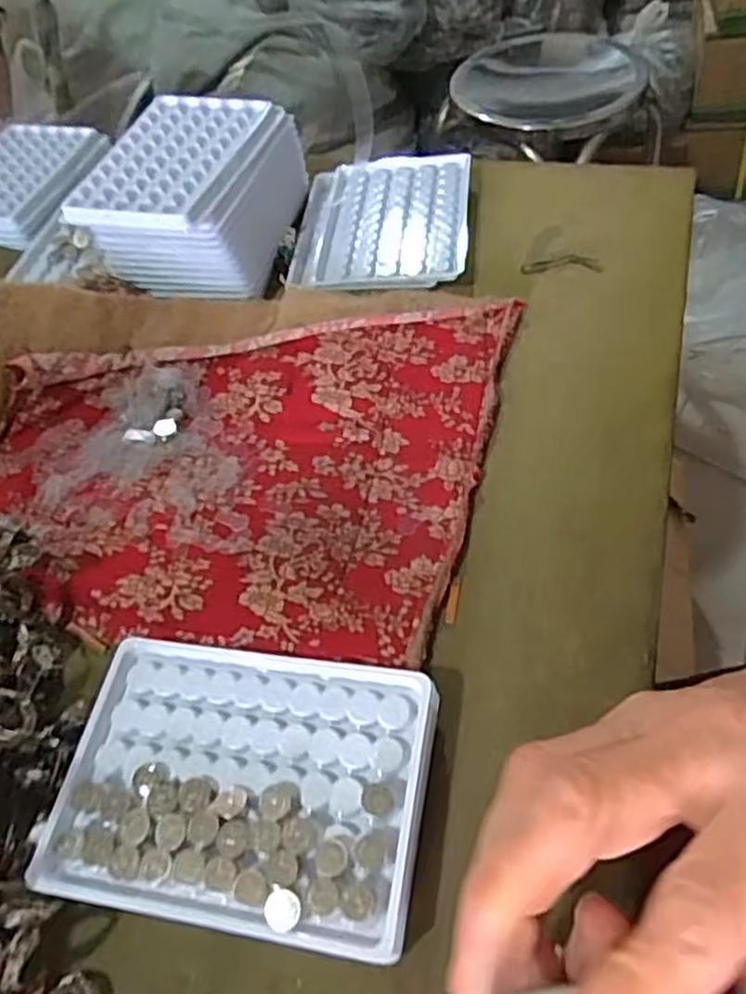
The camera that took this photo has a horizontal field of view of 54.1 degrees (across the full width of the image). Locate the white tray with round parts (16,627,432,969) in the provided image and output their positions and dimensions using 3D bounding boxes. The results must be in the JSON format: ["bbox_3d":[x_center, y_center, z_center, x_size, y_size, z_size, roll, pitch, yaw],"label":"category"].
[{"bbox_3d":[-0.048,0.102,0.265,0.131,0.018,0.093,8,57,7],"label":"white tray with round parts"}]

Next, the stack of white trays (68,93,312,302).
[{"bbox_3d":[-0.109,-0.190,0.461,0.109,0.060,0.129,6,57,13],"label":"stack of white trays"}]

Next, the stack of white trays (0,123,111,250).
[{"bbox_3d":[-0.271,-0.244,0.563,0.098,0.022,0.127,6,55,13],"label":"stack of white trays"}]

